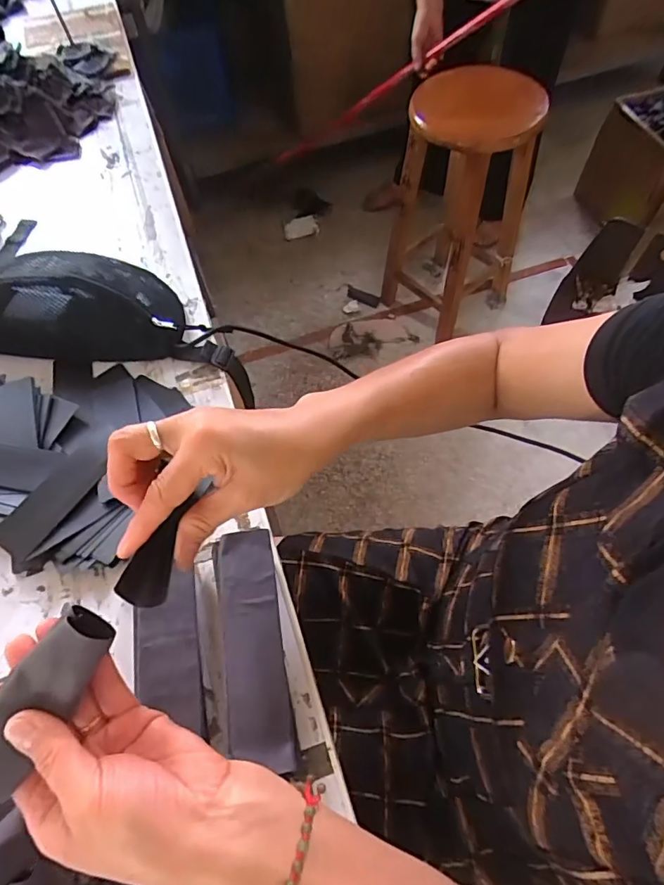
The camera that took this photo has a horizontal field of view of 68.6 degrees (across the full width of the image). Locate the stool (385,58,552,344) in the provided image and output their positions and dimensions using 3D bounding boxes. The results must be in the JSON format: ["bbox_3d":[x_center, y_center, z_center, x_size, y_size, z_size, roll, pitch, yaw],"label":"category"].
[{"bbox_3d":[0.331,-0.611,1.294,0.296,0.602,0.352,40,71,21],"label":"stool"}]

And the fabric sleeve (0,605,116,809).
[{"bbox_3d":[-0.182,0.172,0.256,0.031,0.021,0.179,32,84,18],"label":"fabric sleeve"}]

